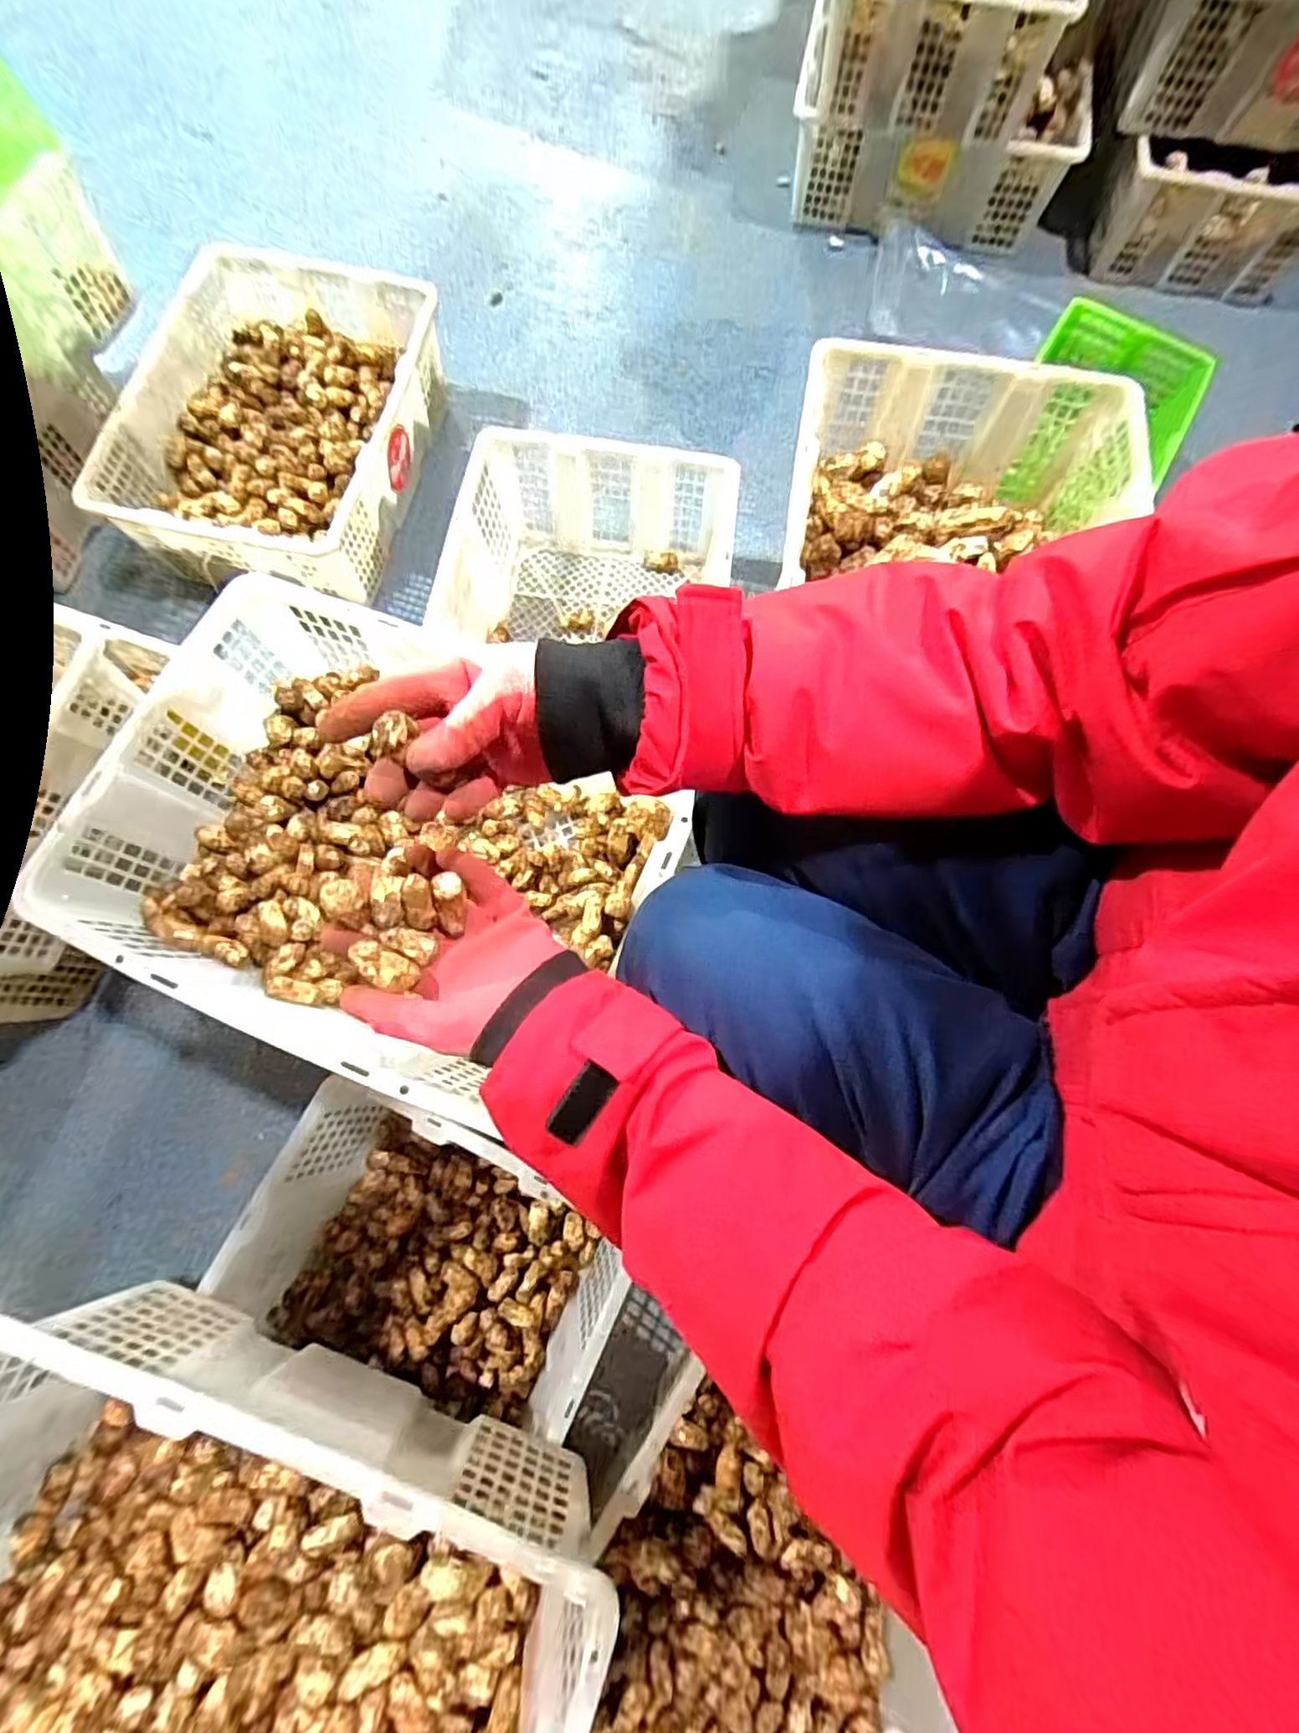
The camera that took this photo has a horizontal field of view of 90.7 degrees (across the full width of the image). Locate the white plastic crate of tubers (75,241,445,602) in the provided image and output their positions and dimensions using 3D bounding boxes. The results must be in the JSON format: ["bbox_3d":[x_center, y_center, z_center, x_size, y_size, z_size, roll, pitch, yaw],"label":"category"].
[{"bbox_3d":[-0.518,-0.630,0.935,0.346,0.160,0.476,12,75,2],"label":"white plastic crate of tubers"}]

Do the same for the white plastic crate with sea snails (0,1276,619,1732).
[{"bbox_3d":[-0.304,0.572,0.444,0.477,0.141,0.377,18,76,4],"label":"white plastic crate with sea snails"}]

